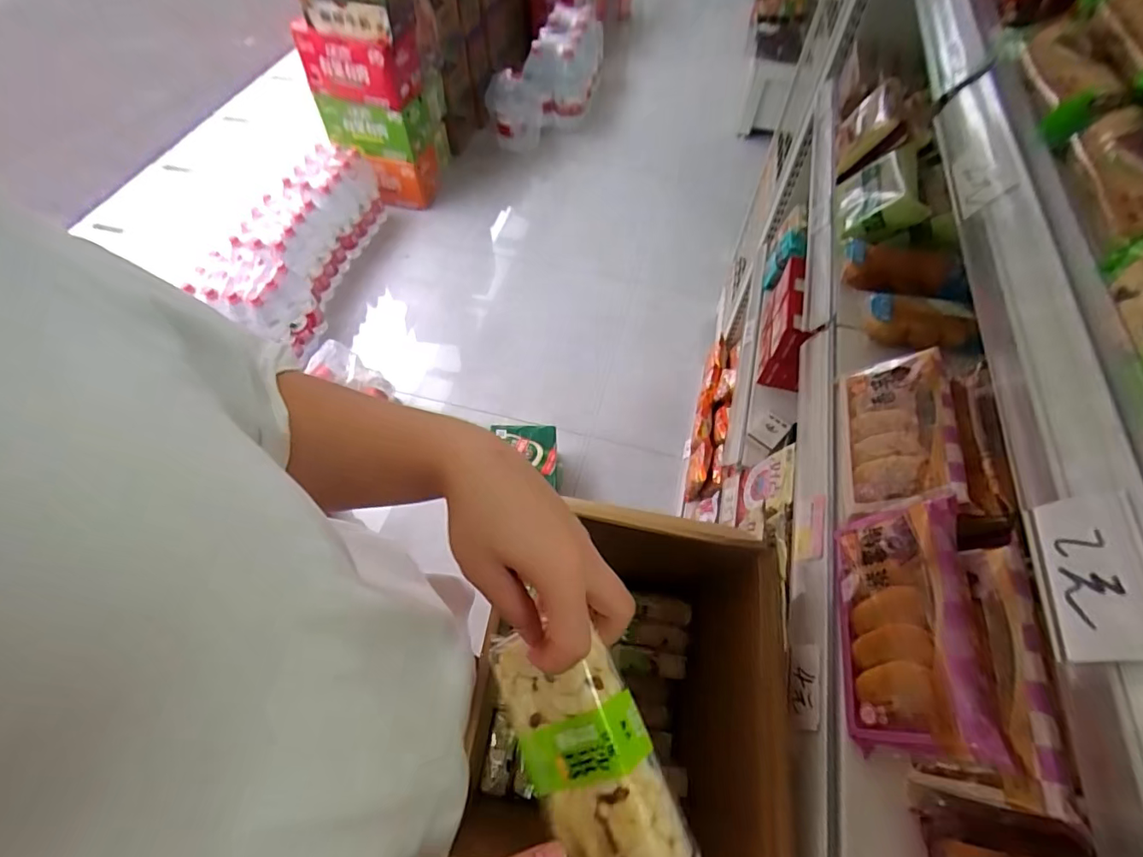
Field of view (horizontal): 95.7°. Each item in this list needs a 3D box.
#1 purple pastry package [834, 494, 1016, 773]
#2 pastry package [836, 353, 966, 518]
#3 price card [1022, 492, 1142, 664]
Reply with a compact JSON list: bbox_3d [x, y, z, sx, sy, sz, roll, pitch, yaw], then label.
[{"bbox_3d":[0.277,0.159,0.422,0.050,0.110,0.192,22,58,-17],"label":"purple pastry package"},{"bbox_3d":[0.325,0.005,0.520,0.045,0.102,0.172,34,53,-30],"label":"pastry package"},{"bbox_3d":[0.215,0.061,0.214,0.004,0.038,0.067,27,56,-15],"label":"price card"}]

